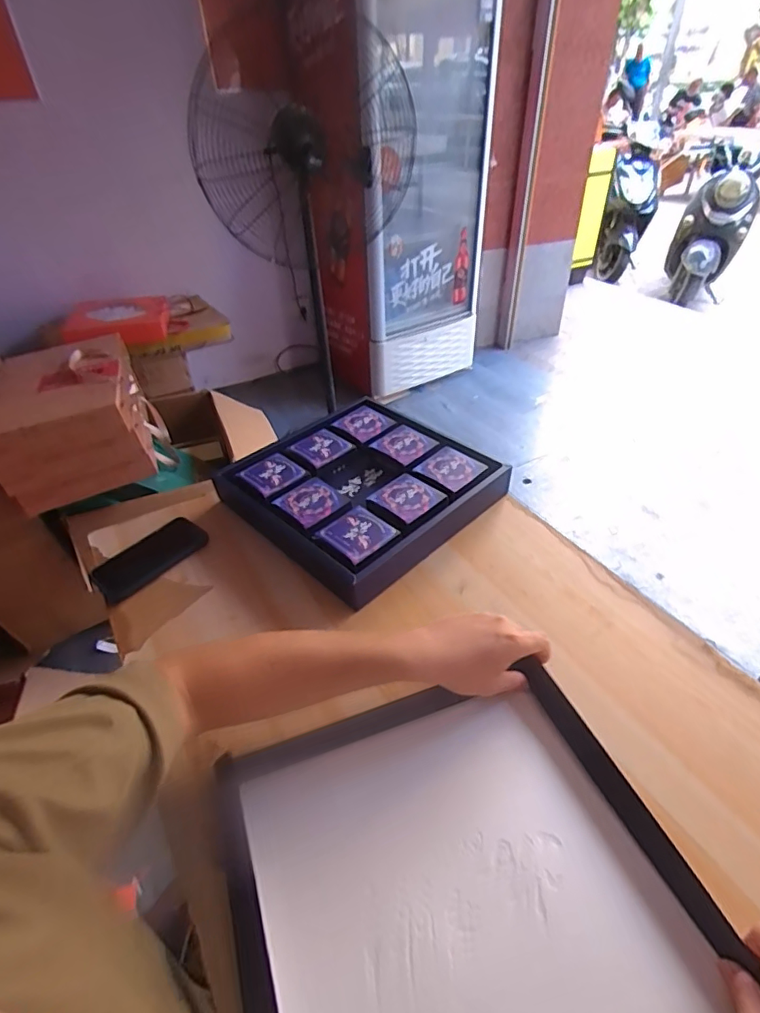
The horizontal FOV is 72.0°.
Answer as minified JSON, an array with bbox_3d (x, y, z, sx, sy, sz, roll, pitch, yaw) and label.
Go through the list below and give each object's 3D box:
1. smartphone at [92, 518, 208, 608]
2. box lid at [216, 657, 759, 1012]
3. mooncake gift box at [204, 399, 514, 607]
[{"bbox_3d":[-0.333,0.077,0.764,0.073,0.014,0.157,40,65,21],"label":"smartphone"},{"bbox_3d":[0.069,0.324,0.445,0.370,0.038,0.346,-14,42,-14],"label":"box lid"},{"bbox_3d":[-0.030,-0.032,0.859,0.345,0.071,0.342,31,50,33],"label":"mooncake gift box"}]

